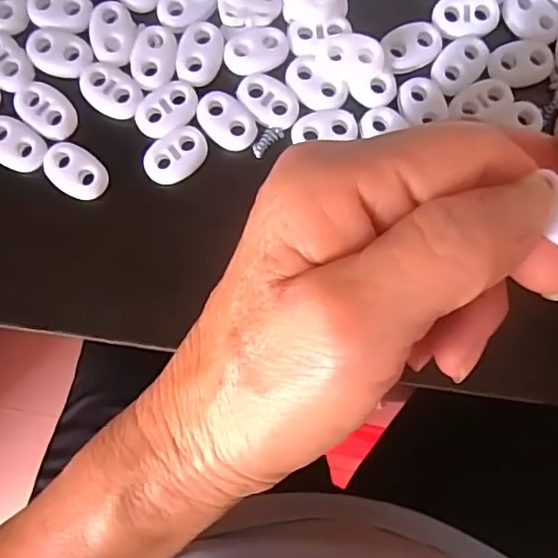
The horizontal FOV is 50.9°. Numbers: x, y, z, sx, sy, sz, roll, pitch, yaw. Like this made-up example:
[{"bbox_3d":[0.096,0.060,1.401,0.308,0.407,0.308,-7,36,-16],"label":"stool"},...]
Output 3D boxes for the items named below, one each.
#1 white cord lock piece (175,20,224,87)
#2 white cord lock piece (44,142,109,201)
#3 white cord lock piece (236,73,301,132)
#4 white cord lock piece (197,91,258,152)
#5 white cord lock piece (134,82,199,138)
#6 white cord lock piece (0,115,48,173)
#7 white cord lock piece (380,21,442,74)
[{"bbox_3d":[-0.027,-0.078,0.201,0.015,0.004,0.023,13,84,0],"label":"white cord lock piece"},{"bbox_3d":[-0.069,-0.036,0.197,0.022,0.004,0.015,36,85,3],"label":"white cord lock piece"},{"bbox_3d":[-0.004,-0.062,0.200,0.015,0.004,0.023,-44,87,-4],"label":"white cord lock piece"},{"bbox_3d":[-0.018,-0.054,0.200,0.015,0.004,0.023,-43,86,-4],"label":"white cord lock piece"},{"bbox_3d":[-0.039,-0.058,0.201,0.023,0.004,0.015,-32,86,-4],"label":"white cord lock piece"},{"bbox_3d":[-0.090,-0.046,0.199,0.023,0.004,0.015,34,85,2],"label":"white cord lock piece"},{"bbox_3d":[0.046,-0.081,0.205,0.022,0.004,0.015,-17,85,-2],"label":"white cord lock piece"}]

